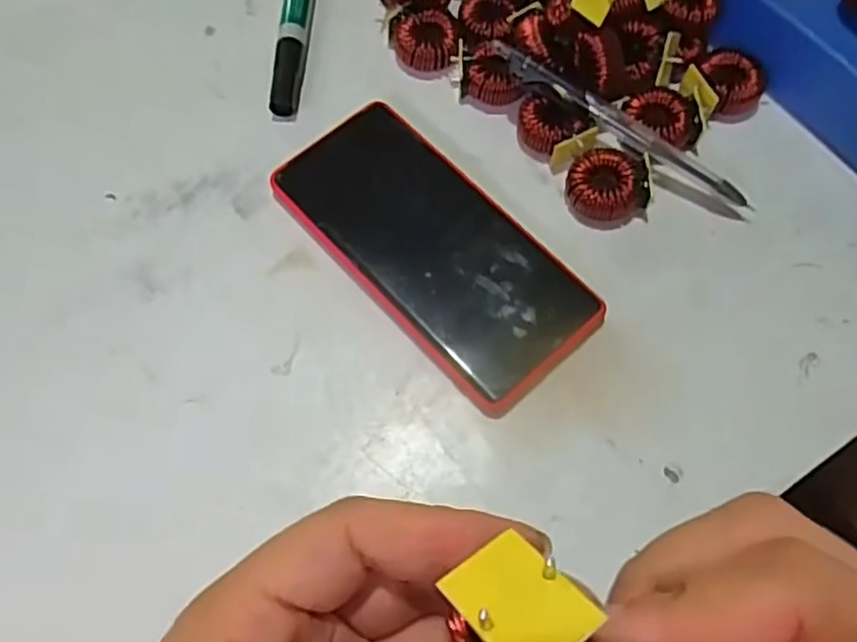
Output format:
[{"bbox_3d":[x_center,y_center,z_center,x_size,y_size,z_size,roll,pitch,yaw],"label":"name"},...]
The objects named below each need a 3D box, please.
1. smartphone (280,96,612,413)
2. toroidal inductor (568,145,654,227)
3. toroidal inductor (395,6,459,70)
[{"bbox_3d":[0.002,-0.036,0.335,0.075,0.010,0.164,-40,73,-15],"label":"smartphone"},{"bbox_3d":[0.090,-0.067,0.344,0.040,0.017,0.035,3,68,0],"label":"toroidal inductor"},{"bbox_3d":[-0.002,-0.154,0.387,0.034,0.023,0.030,7,68,2],"label":"toroidal inductor"}]

